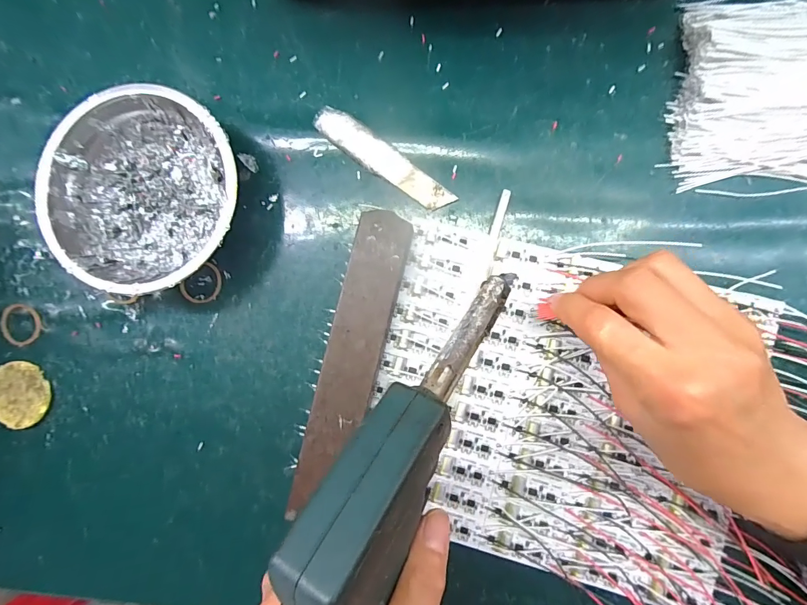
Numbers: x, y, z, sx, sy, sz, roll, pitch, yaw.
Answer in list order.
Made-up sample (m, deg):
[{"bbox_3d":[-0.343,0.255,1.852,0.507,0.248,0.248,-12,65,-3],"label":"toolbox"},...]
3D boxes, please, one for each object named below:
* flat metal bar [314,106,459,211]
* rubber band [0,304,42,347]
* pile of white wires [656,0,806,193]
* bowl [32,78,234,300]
[{"bbox_3d":[-0.013,-0.094,0.263,0.102,0.010,0.020,37,92,5],"label":"flat metal bar"},{"bbox_3d":[-0.273,0.016,0.283,0.030,0.004,0.029,0,88,5],"label":"rubber band"},{"bbox_3d":[0.217,-0.136,0.243,0.097,0.017,0.120,-3,88,5],"label":"pile of white wires"},{"bbox_3d":[-0.161,-0.069,0.259,0.121,0.041,0.121,11,89,6],"label":"bowl"}]

